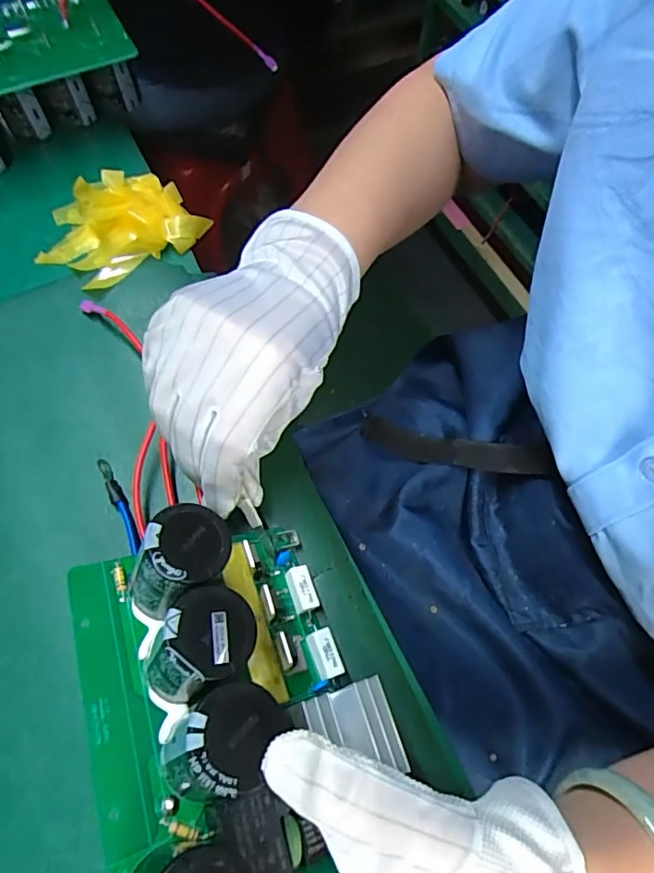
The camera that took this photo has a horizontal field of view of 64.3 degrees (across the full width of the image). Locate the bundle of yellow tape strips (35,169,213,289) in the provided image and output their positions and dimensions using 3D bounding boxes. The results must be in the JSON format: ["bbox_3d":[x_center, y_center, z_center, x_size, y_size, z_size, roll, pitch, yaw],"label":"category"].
[{"bbox_3d":[-0.148,-0.153,0.360,0.103,0.030,0.080,-34,73,-16],"label":"bundle of yellow tape strips"}]

